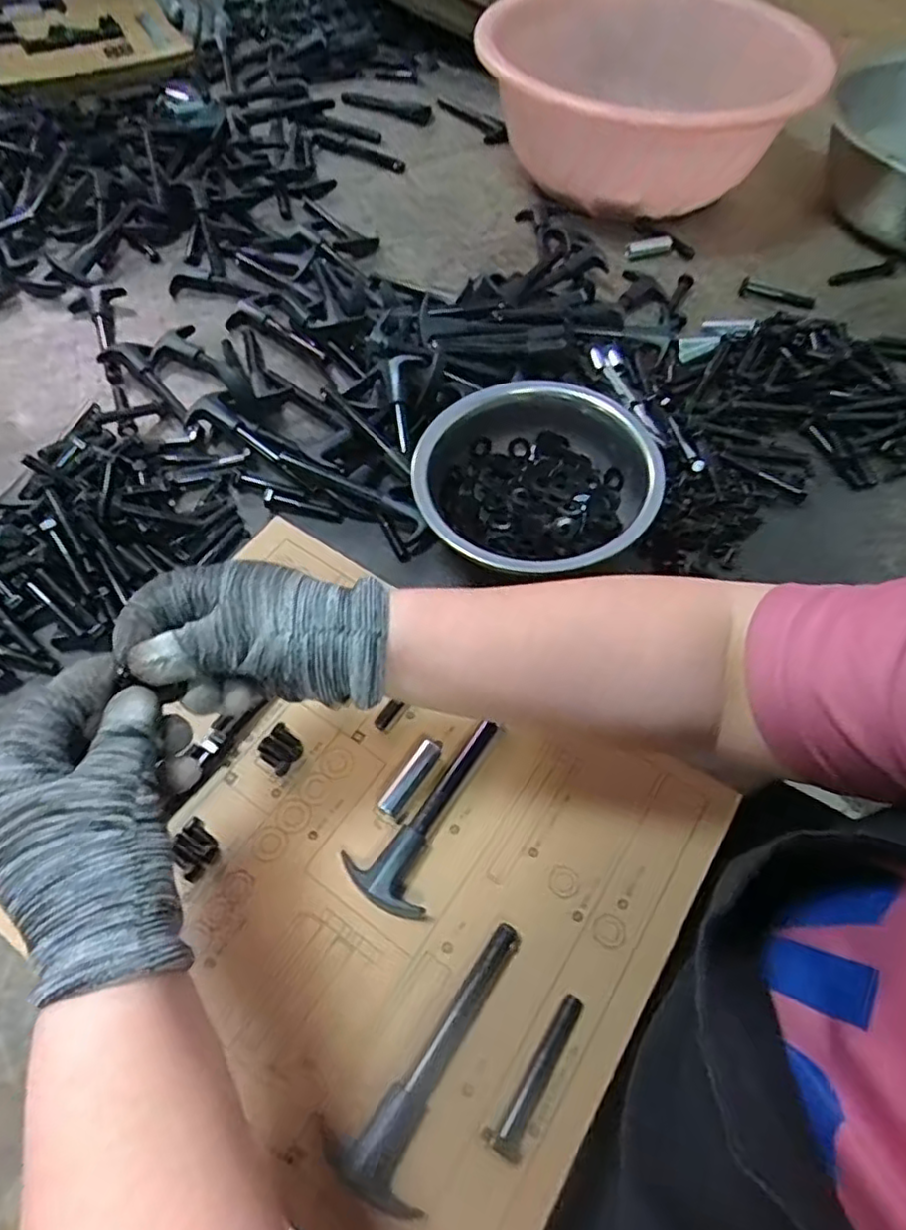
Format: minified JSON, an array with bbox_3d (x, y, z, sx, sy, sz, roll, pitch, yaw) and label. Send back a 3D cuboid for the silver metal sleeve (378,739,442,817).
[{"bbox_3d":[-0.026,0.098,0.395,0.016,0.017,0.049,31,64,17],"label":"silver metal sleeve"}]

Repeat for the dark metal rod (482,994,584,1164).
[{"bbox_3d":[0.043,0.223,0.322,0.018,0.010,0.075,31,63,17],"label":"dark metal rod"}]

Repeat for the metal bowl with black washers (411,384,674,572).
[{"bbox_3d":[0.059,-0.096,0.488,0.162,0.065,0.168,0,59,0],"label":"metal bowl with black washers"}]

